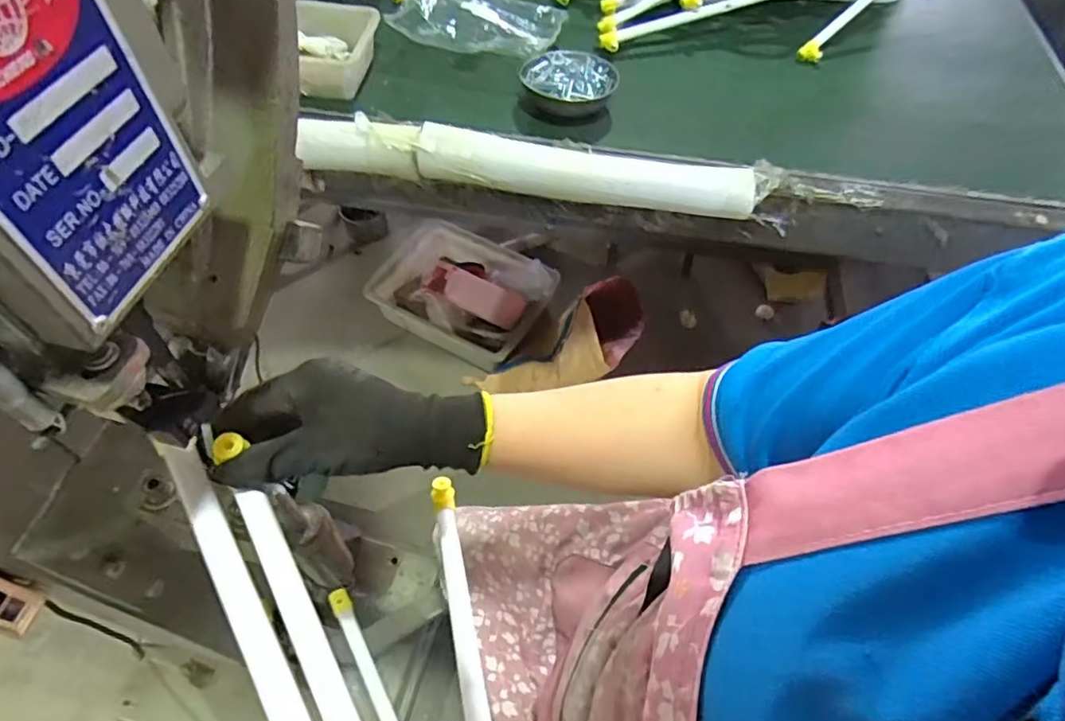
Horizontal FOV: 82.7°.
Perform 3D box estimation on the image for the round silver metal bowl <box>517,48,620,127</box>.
[{"bbox_3d":[0.055,-0.433,0.943,0.145,0.047,0.138,1,55,-1],"label":"round silver metal bowl"}]

